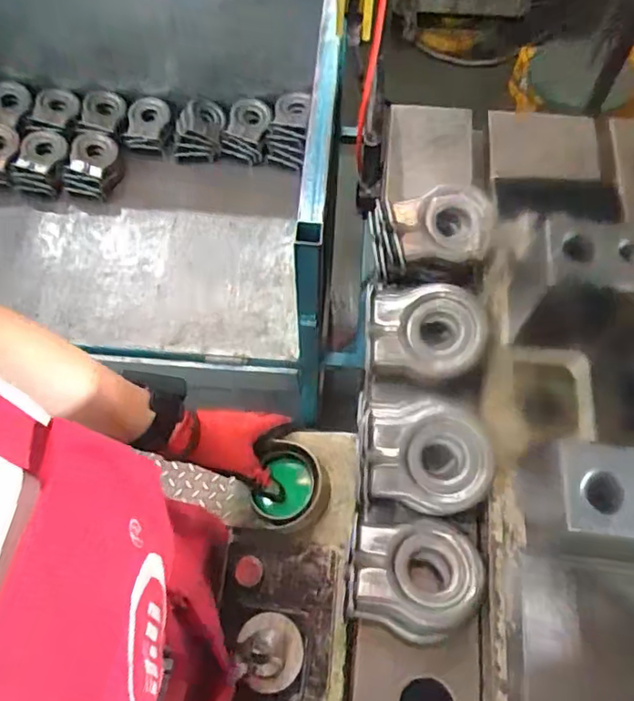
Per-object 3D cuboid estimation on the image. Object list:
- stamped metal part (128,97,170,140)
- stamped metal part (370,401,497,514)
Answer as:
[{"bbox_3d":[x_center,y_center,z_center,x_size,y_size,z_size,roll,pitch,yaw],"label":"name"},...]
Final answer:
[{"bbox_3d":[-0.359,-0.496,1.246,0.086,0.012,0.085,2,95,-12],"label":"stamped metal part"},{"bbox_3d":[0.105,0.104,0.567,0.118,0.080,0.099,11,66,5],"label":"stamped metal part"}]

